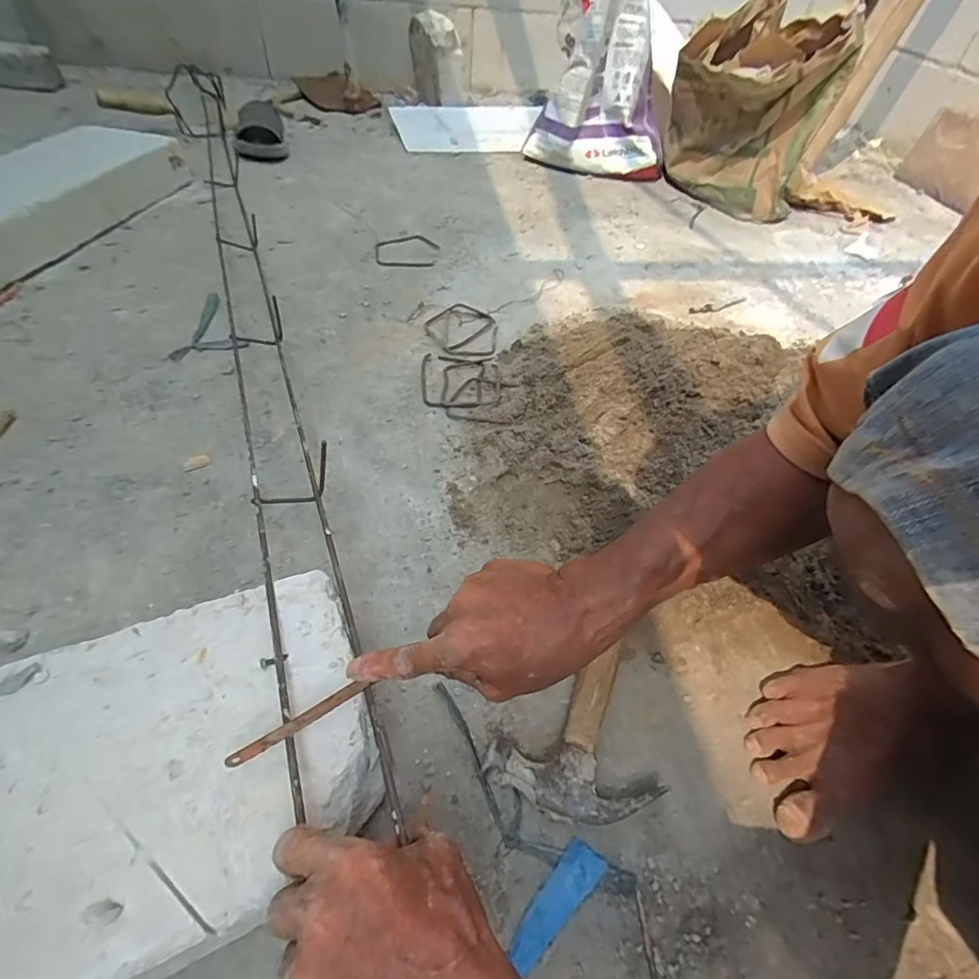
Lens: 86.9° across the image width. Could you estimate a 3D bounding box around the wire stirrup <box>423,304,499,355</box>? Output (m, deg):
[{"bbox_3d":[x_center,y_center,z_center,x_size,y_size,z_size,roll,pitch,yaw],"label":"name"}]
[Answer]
[{"bbox_3d":[-0.042,-0.234,0.757,0.107,0.006,0.116,7,50,0],"label":"wire stirrup"}]

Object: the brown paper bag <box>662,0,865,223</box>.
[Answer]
[{"bbox_3d":[0.518,-0.762,1.058,0.307,0.322,0.221,19,51,11],"label":"brown paper bag"}]

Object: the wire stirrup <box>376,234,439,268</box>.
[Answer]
[{"bbox_3d":[-0.145,-0.423,0.908,0.110,0.005,0.112,-6,51,-11],"label":"wire stirrup"}]

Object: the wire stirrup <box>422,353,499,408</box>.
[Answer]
[{"bbox_3d":[-0.039,-0.145,0.681,0.100,0.009,0.107,2,50,-4],"label":"wire stirrup"}]

